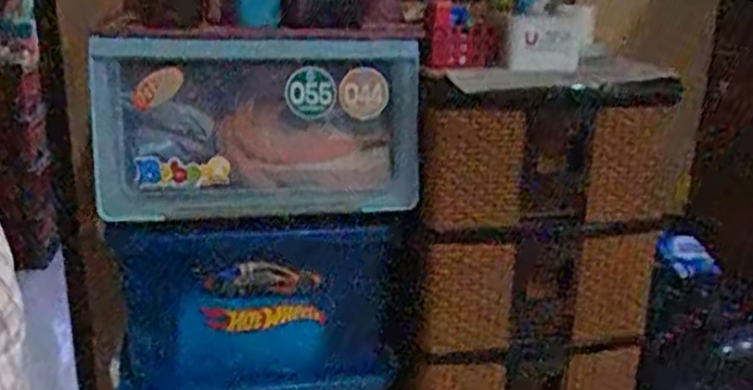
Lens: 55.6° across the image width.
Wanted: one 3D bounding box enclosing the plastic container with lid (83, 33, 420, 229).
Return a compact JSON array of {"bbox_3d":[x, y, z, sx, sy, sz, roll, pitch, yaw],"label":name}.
[{"bbox_3d":[-0.172,-0.106,1.083,0.466,0.250,0.164,2,17,2],"label":"plastic container with lid"}]

